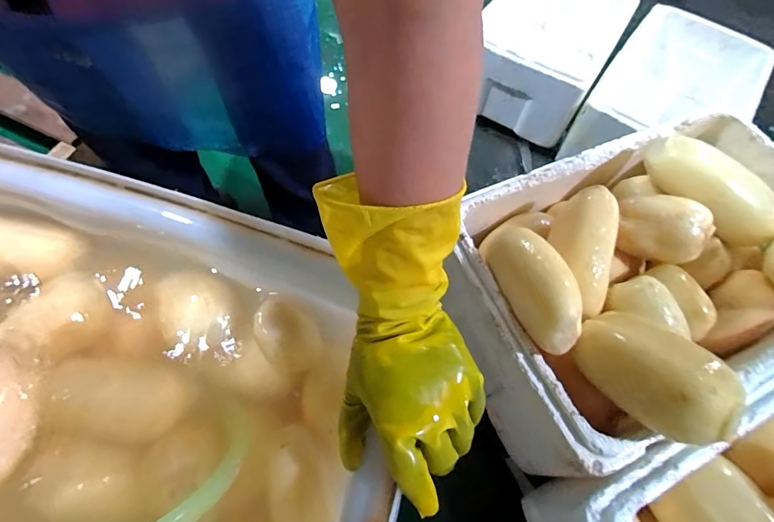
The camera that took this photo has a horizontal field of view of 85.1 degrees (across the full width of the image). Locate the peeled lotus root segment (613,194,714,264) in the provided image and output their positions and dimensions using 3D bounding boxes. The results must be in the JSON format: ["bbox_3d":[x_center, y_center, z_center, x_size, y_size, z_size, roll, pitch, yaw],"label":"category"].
[{"bbox_3d":[0.311,-0.038,0.479,0.097,0.052,0.067,21,64,7],"label":"peeled lotus root segment"}]

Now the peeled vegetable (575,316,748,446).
[{"bbox_3d":[0.223,0.091,0.354,0.082,0.058,0.120,-39,34,-4],"label":"peeled vegetable"}]

